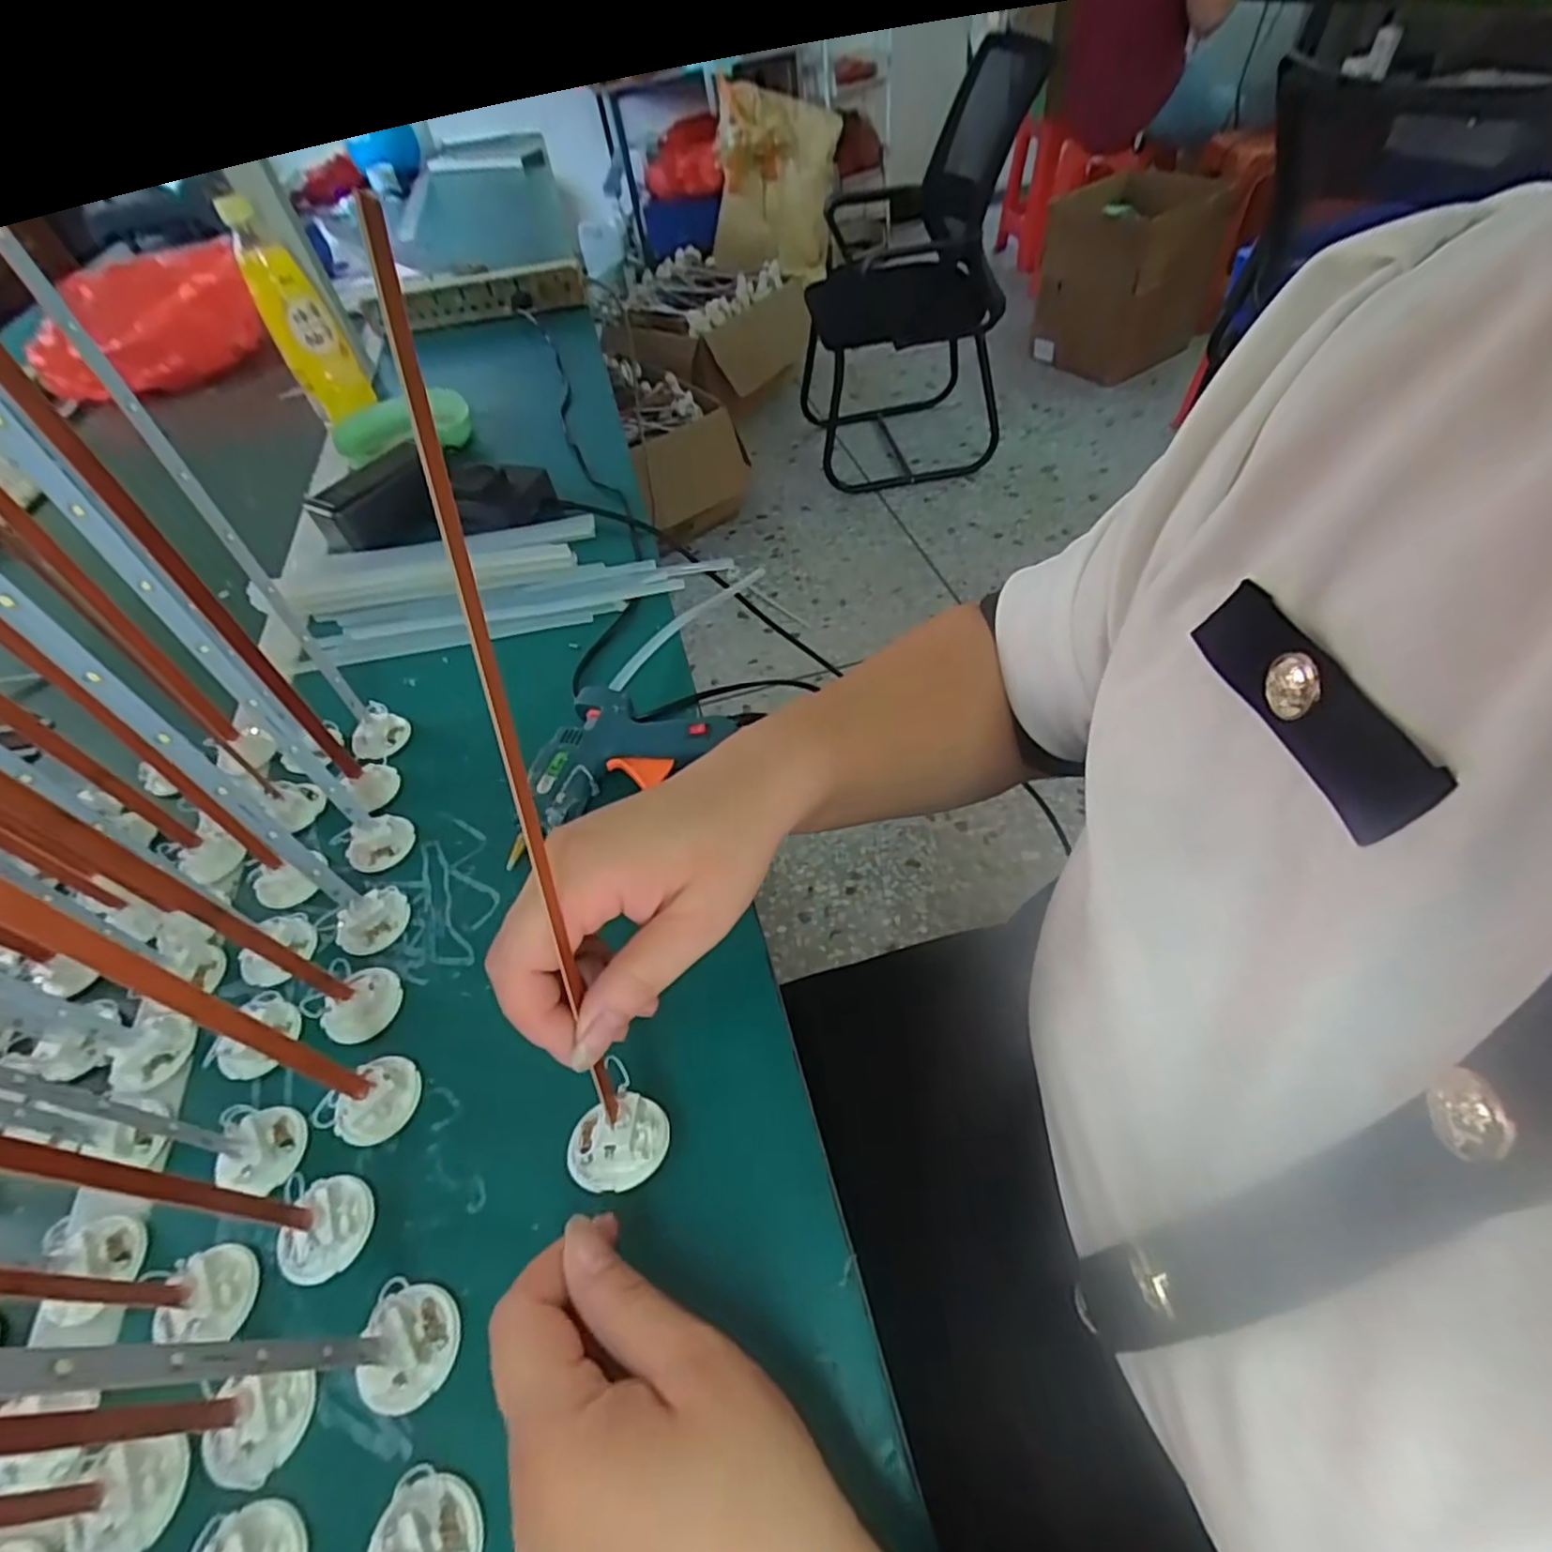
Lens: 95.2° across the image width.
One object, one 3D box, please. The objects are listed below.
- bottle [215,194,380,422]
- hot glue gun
[{"bbox_3d":[-0.478,-0.454,0.721,0.067,0.176,0.049,-30,53,-16],"label":"bottle"},{"bbox_3d":[-0.107,-0.018,0.456,0.160,0.030,0.084,-32,54,-17],"label":"hot glue gun"}]

